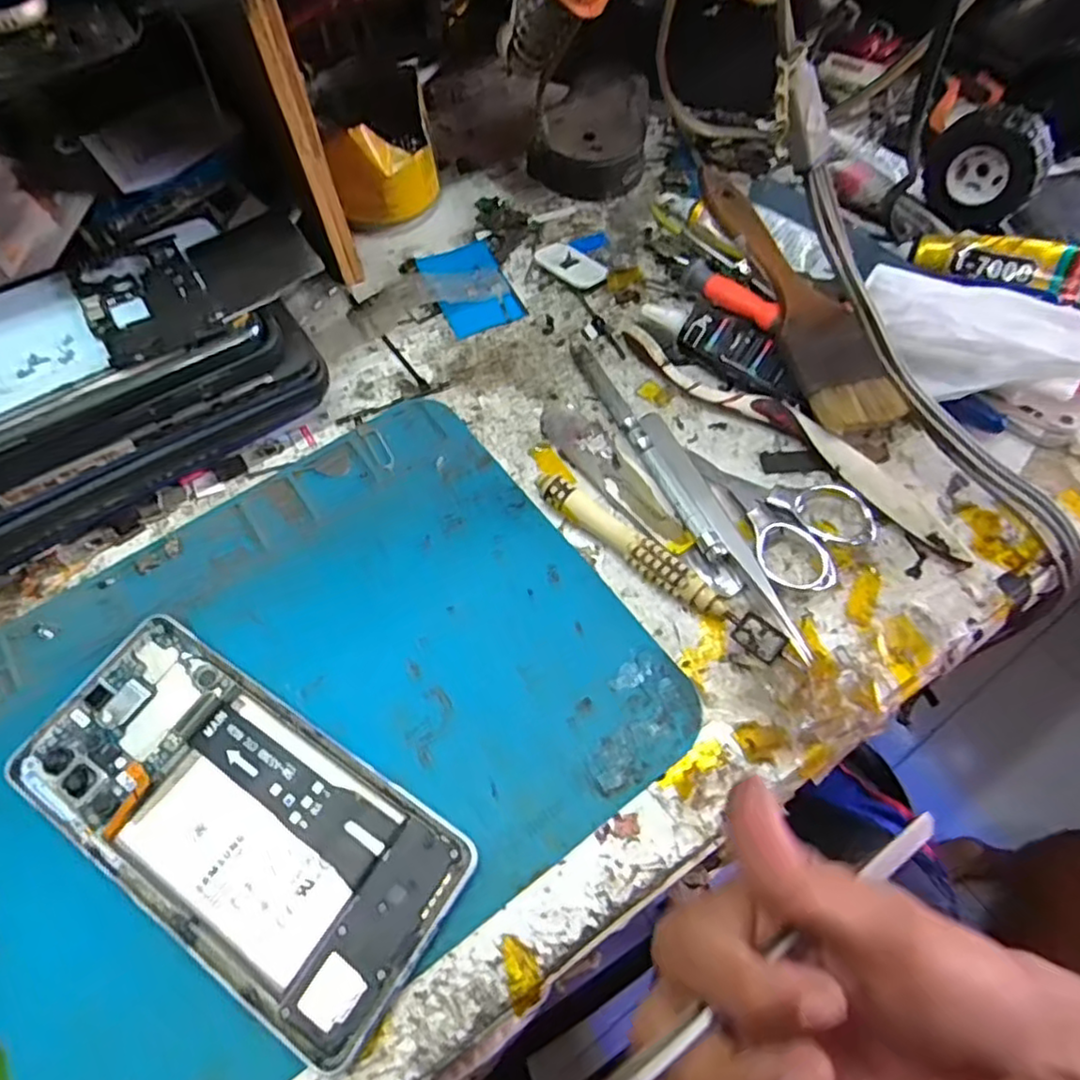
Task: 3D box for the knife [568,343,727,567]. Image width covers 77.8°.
[{"bbox_3d":[0.045,-0.043,0.296,0.009,0.010,0.128,-23,64,-10],"label":"knife"}]

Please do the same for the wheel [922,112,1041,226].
[{"bbox_3d":[0.222,-0.188,0.341,0.017,0.047,0.053,-29,65,-13],"label":"wheel"}]

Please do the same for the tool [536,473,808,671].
[{"bbox_3d":[0.047,0.011,0.266,0.123,0.012,0.013,39,70,20],"label":"tool"}]

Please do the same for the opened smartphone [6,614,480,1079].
[{"bbox_3d":[-0.104,0.093,0.229,0.156,0.011,0.072,30,67,16],"label":"opened smartphone"}]

